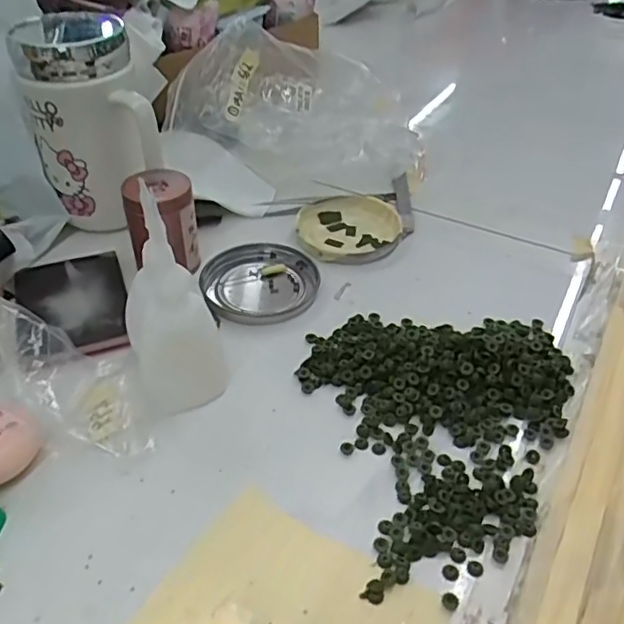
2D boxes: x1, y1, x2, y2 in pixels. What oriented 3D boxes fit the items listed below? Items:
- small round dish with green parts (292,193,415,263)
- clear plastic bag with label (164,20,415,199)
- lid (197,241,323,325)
[{"bbox_3d":[0.027,-0.064,0.471,0.082,0.014,0.076,1,41,-1],"label":"small round dish with green parts"},{"bbox_3d":[-0.008,-0.174,0.530,0.195,0.092,0.130,15,42,15],"label":"clear plastic bag with label"},{"bbox_3d":[-0.035,-0.021,0.422,0.077,0.008,0.077,1,41,-1],"label":"lid"}]

